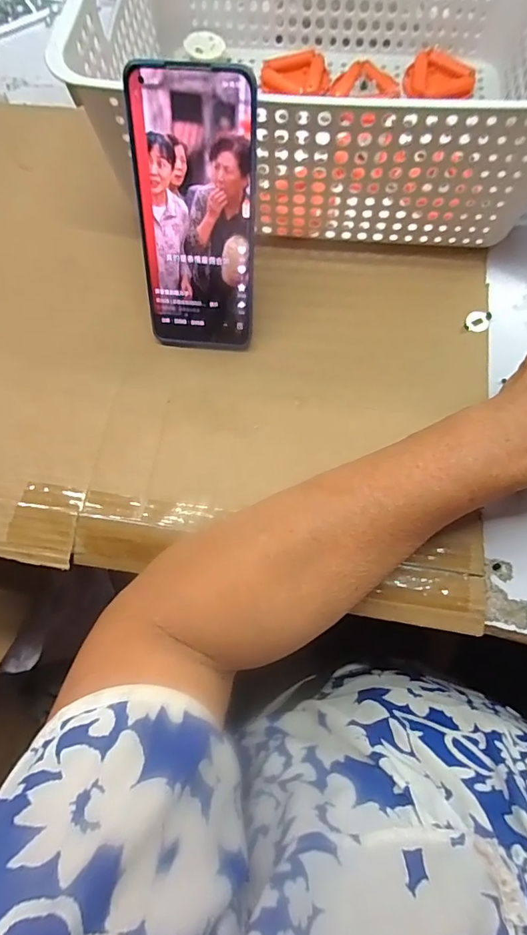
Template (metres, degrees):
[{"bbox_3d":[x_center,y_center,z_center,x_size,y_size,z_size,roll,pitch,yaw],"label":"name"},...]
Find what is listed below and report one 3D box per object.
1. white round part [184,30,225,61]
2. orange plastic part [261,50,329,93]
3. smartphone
[{"bbox_3d":[-0.055,-0.399,0.444,0.033,0.010,0.032,-1,72,2],"label":"white round part"},{"bbox_3d":[0.030,-0.370,0.443,0.061,0.012,0.044,1,72,3],"label":"orange plastic part"},{"bbox_3d":[-0.044,-0.158,0.312,0.076,0.165,0.004,6,40,4],"label":"smartphone"}]

